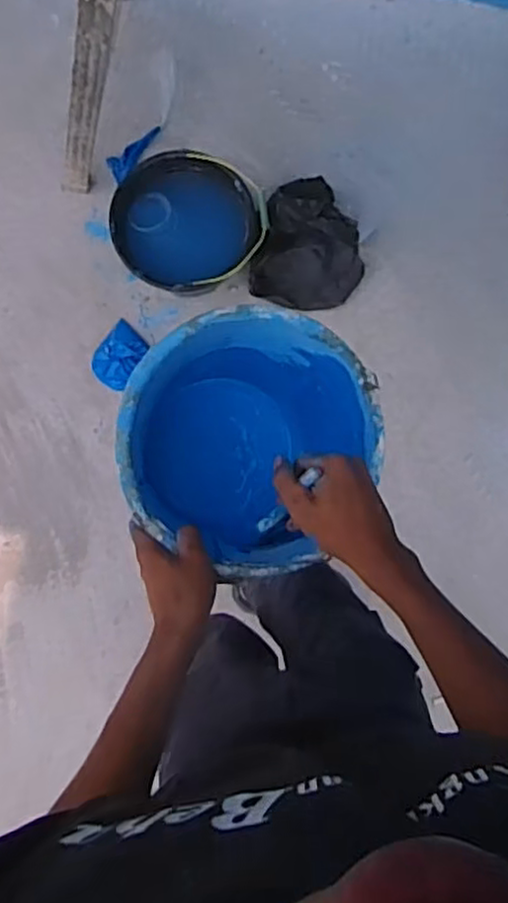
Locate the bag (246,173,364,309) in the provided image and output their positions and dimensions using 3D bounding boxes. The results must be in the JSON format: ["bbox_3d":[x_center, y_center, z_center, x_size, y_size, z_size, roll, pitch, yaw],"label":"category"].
[{"bbox_3d":[0.128,-0.431,1.458,0.224,0.121,0.270,19,85,0],"label":"bag"}]

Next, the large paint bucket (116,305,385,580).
[{"bbox_3d":[-0.002,-0.012,0.713,0.222,0.194,0.241,0,85,0],"label":"large paint bucket"}]

